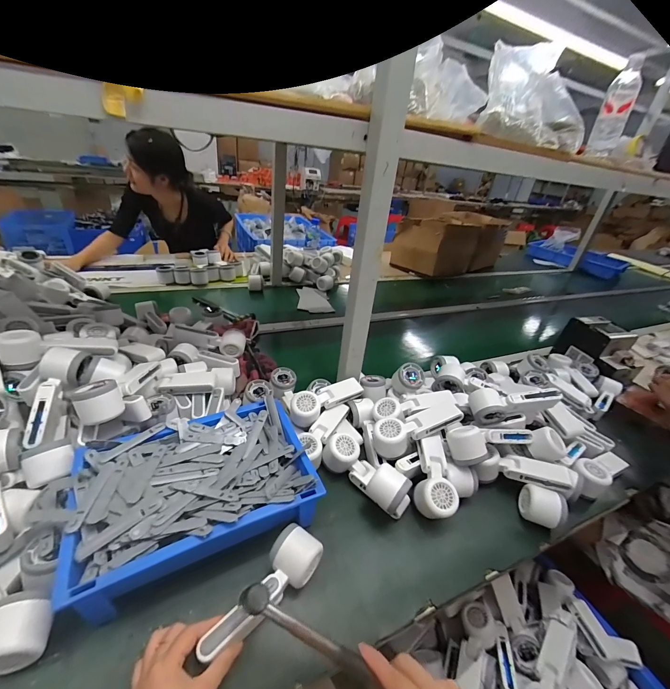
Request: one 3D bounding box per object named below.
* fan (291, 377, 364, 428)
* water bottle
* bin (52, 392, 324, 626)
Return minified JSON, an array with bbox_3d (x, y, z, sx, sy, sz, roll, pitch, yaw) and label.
[{"bbox_3d":[-0.016,0.108,0.642,0.163,0.052,0.056,-17,40,-34],"label":"fan"},{"bbox_3d":[0.640,-0.532,0.724,0.062,0.158,0.065,23,35,23],"label":"water bottle"},{"bbox_3d":[-0.195,0.214,0.465,0.304,0.086,0.223,-10,36,-26],"label":"bin"}]

